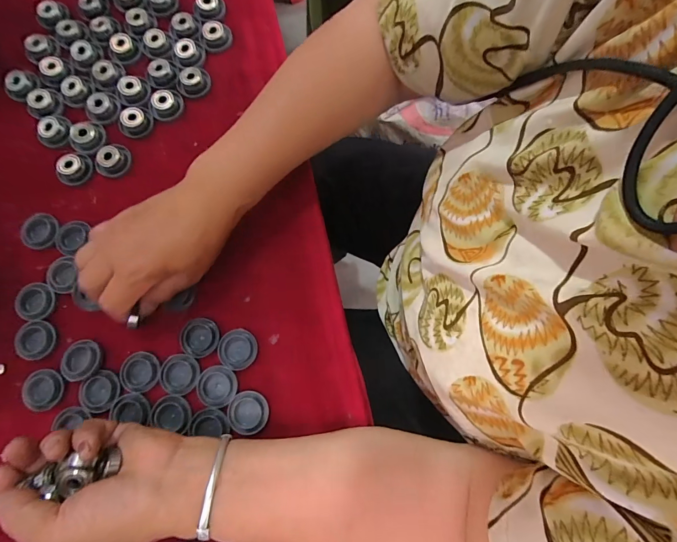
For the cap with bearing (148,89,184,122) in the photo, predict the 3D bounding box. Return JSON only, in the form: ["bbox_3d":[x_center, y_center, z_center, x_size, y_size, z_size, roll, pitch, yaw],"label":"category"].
[{"bbox_3d":[-0.173,-0.167,0.350,0.033,0.011,0.028,-32,81,-7],"label":"cap with bearing"}]

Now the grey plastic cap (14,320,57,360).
[{"bbox_3d":[-0.265,0.060,0.306,0.028,0.009,0.033,6,78,0],"label":"grey plastic cap"}]

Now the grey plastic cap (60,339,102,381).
[{"bbox_3d":[-0.222,0.076,0.302,0.027,0.011,0.033,-10,79,-3],"label":"grey plastic cap"}]

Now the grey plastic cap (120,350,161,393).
[{"bbox_3d":[-0.171,0.087,0.300,0.033,0.004,0.032,0,79,-1],"label":"grey plastic cap"}]

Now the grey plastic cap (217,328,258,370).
[{"bbox_3d":[-0.088,0.068,0.303,0.033,0.004,0.034,-2,79,-2],"label":"grey plastic cap"}]

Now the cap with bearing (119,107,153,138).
[{"bbox_3d":[-0.200,-0.148,0.345,0.033,0.012,0.027,-42,82,-9],"label":"cap with bearing"}]

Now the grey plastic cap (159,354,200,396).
[{"bbox_3d":[-0.137,0.089,0.299,0.034,0.004,0.033,0,79,-1],"label":"grey plastic cap"}]

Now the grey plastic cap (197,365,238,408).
[{"bbox_3d":[-0.103,0.098,0.297,0.033,0.004,0.033,0,79,-1],"label":"grey plastic cap"}]

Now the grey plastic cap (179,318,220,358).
[{"bbox_3d":[-0.122,0.058,0.305,0.033,0.004,0.033,0,79,-1],"label":"grey plastic cap"}]

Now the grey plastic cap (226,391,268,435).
[{"bbox_3d":[-0.076,0.118,0.293,0.033,0.004,0.032,0,79,-1],"label":"grey plastic cap"}]

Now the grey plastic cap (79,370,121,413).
[{"bbox_3d":[-0.204,0.103,0.299,0.030,0.009,0.032,0,79,-1],"label":"grey plastic cap"}]

